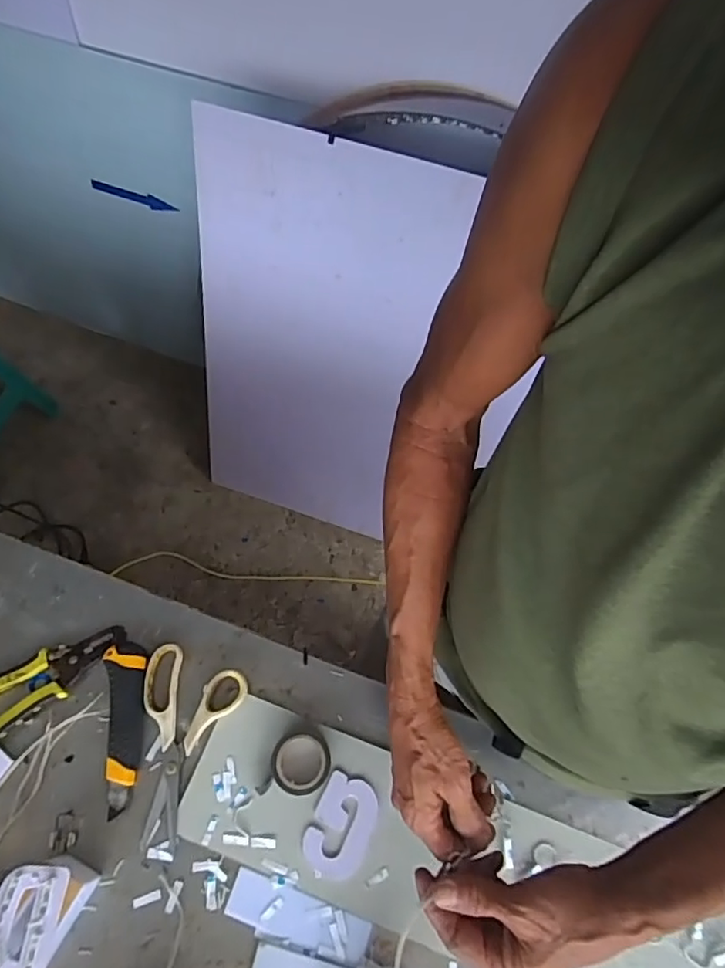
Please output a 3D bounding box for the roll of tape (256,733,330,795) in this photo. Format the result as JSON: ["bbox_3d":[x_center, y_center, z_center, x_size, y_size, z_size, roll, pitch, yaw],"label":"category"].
[{"bbox_3d":[-0.068,0.278,0.557,0.070,0.019,0.054,1,64,-2],"label":"roll of tape"}]

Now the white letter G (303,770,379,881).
[{"bbox_3d":[-0.021,0.335,0.547,0.058,0.010,0.087,25,65,9],"label":"white letter G"}]

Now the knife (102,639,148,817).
[{"bbox_3d":[-0.246,0.246,0.575,0.039,0.024,0.160,-5,65,-5],"label":"knife"}]

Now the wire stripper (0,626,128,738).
[{"bbox_3d":[-0.335,0.205,0.591,0.170,0.021,0.061,-30,69,-16],"label":"wire stripper"}]

